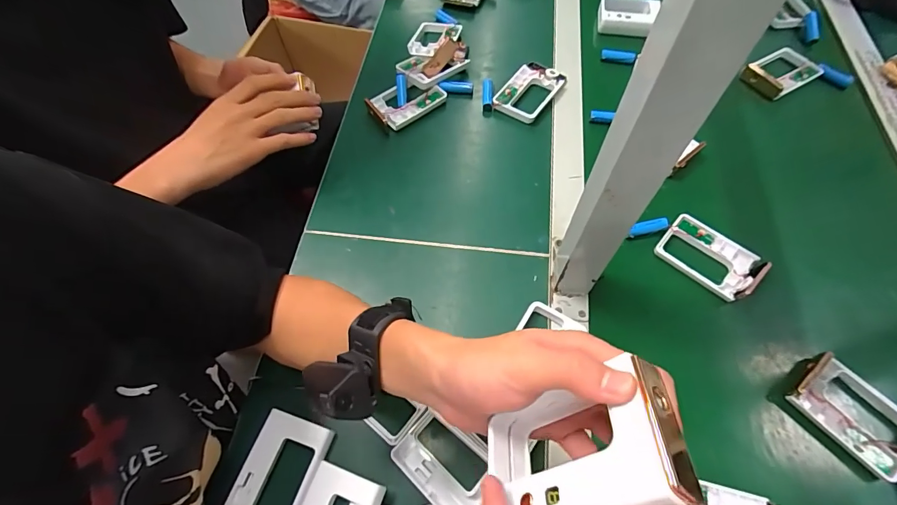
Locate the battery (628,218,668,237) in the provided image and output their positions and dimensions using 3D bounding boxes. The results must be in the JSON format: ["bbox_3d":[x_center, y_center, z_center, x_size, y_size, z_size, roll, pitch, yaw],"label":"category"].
[{"bbox_3d":[0.234,-0.029,0.492,0.045,0.015,0.012,-12,61,-4],"label":"battery"}]

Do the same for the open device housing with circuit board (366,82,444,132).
[{"bbox_3d":[-0.061,-0.215,0.599,0.096,0.017,0.060,-33,65,-15],"label":"open device housing with circuit board"}]

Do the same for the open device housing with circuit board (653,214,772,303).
[{"bbox_3d":[0.295,0.004,0.471,0.102,0.021,0.068,38,69,20],"label":"open device housing with circuit board"}]

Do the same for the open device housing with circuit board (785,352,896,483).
[{"bbox_3d":[0.378,0.150,0.392,0.068,0.021,0.103,-36,66,-16],"label":"open device housing with circuit board"}]

